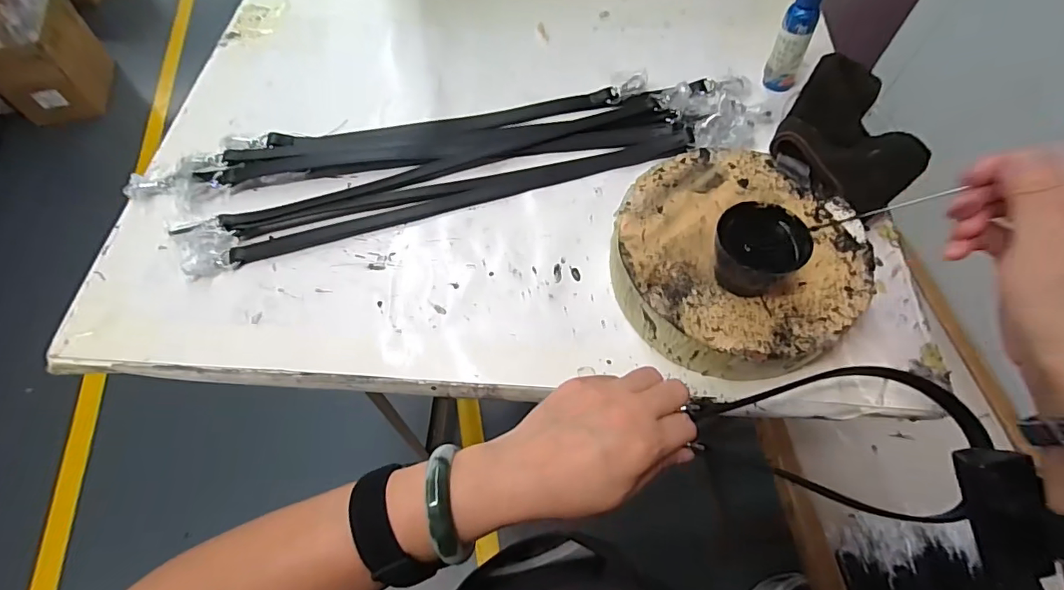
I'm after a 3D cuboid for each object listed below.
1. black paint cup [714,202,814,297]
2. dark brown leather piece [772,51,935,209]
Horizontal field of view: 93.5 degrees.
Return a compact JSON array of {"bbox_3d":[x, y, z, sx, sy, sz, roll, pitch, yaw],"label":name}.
[{"bbox_3d":[0.165,-0.031,0.378,0.062,0.048,0.061,0,61,0],"label":"black paint cup"},{"bbox_3d":[0.292,-0.146,0.450,0.123,0.040,0.139,33,66,17],"label":"dark brown leather piece"}]

